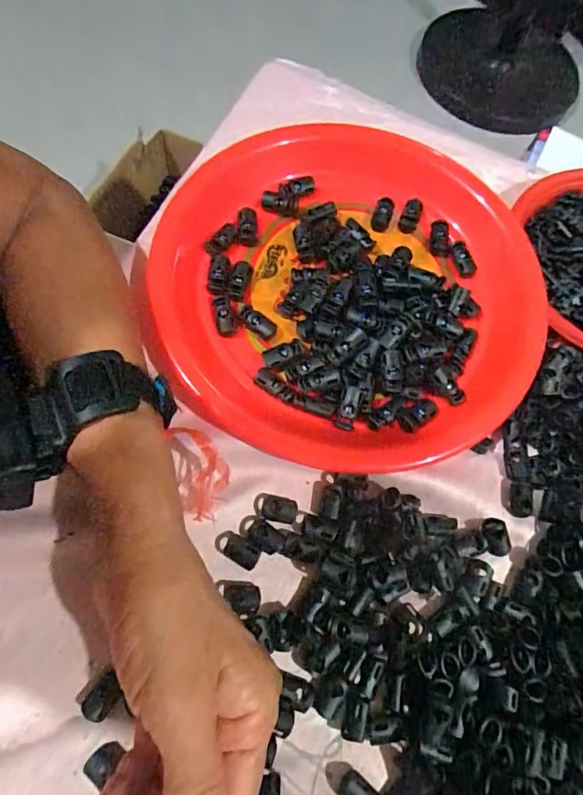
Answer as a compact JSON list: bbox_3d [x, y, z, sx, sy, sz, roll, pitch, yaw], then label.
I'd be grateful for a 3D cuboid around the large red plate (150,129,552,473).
[{"bbox_3d":[0.041,-0.079,0.317,0.246,0.033,0.258,0,67,-1],"label":"large red plate"}]

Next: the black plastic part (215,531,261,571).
[{"bbox_3d":[-0.031,0.085,0.262,0.027,0.006,0.014,28,69,10],"label":"black plastic part"}]

